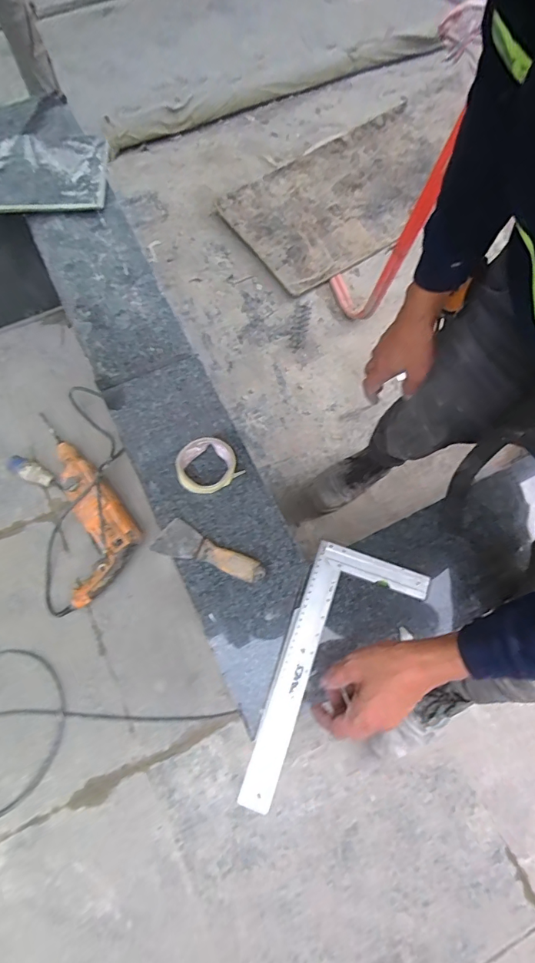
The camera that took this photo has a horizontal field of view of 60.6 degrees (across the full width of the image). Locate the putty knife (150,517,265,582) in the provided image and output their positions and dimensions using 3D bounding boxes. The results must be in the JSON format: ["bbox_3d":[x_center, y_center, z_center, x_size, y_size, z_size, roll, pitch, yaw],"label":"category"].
[{"bbox_3d":[-0.083,0.102,0.677,0.166,0.019,0.054,18,72,4],"label":"putty knife"}]

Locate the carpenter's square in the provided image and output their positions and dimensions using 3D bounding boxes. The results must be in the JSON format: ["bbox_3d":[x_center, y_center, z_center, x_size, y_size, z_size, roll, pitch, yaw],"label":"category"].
[{"bbox_3d":[0.089,0.267,0.622,0.161,0.011,0.356,21,73,9],"label":"carpenter's square"}]

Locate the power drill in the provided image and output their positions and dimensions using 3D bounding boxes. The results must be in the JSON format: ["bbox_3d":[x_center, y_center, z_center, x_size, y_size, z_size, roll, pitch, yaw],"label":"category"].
[{"bbox_3d":[-0.460,0.031,1.069,0.188,0.107,0.477,-31,75,-11],"label":"power drill"}]

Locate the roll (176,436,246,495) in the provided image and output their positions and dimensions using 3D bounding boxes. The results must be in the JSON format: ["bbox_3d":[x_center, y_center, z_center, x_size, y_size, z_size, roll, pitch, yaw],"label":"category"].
[{"bbox_3d":[-0.095,-0.026,0.711,0.092,0.027,0.079,-32,75,-11],"label":"roll"}]

